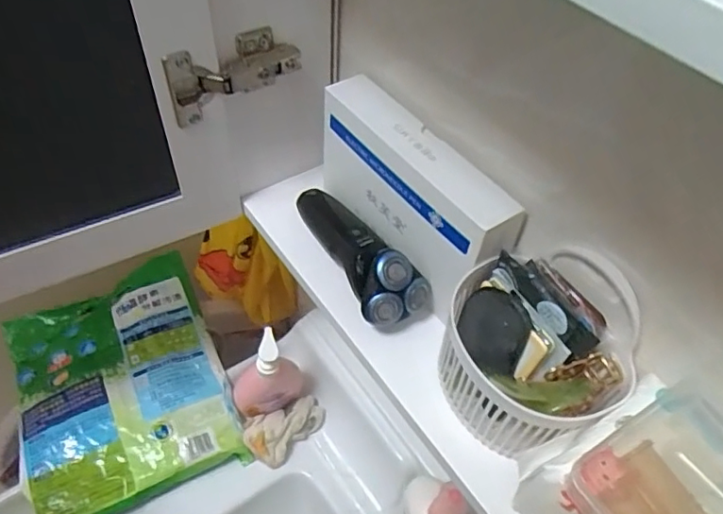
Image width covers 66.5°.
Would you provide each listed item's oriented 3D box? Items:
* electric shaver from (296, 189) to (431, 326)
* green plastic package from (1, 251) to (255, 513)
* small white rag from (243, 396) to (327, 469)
[{"bbox_3d":[-0.001,-0.015,0.465,0.058,0.053,0.156,-19,55,-19],"label":"electric shaver"},{"bbox_3d":[-0.327,0.166,0.749,0.252,0.057,0.322,-20,55,-19],"label":"green plastic package"},{"bbox_3d":[-0.099,0.232,0.736,0.108,0.037,0.061,-19,55,-19],"label":"small white rag"}]

